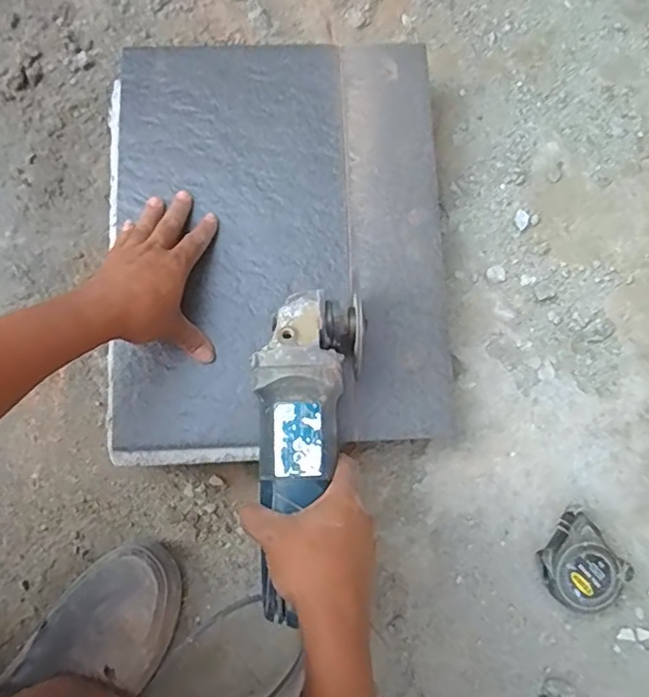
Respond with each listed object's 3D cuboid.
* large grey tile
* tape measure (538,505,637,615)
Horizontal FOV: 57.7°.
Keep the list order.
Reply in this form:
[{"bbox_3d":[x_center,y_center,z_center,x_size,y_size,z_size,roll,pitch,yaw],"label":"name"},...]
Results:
[{"bbox_3d":[-0.045,-0.105,0.565,0.313,0.015,0.398,-4,79,-1],"label":"large grey tile"},{"bbox_3d":[0.237,0.202,0.553,0.074,0.040,0.082,-38,84,-14],"label":"tape measure"}]

